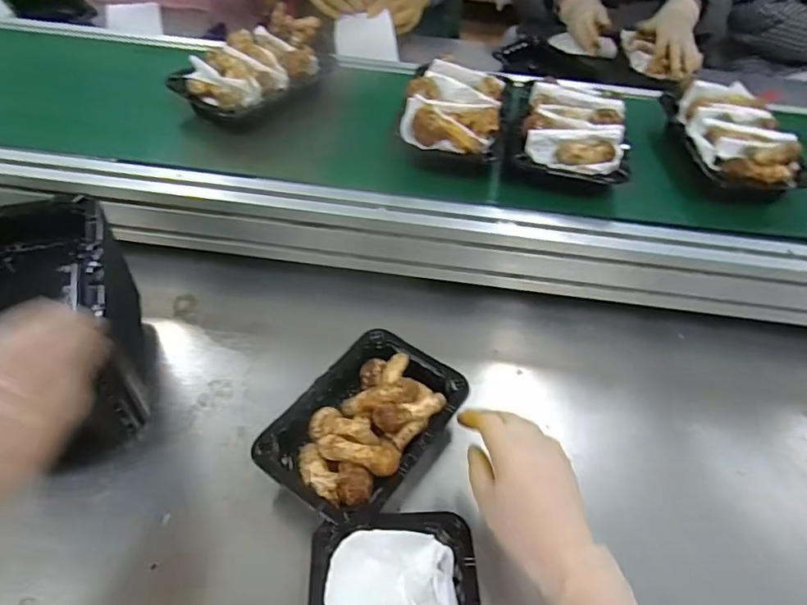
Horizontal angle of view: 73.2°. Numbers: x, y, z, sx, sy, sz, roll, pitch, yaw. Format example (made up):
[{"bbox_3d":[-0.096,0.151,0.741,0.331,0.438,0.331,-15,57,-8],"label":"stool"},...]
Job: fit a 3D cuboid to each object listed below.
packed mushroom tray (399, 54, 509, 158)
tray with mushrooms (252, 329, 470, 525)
[{"bbox_3d":[0.061,-0.229,0.639,0.120,0.045,0.162,10,51,4],"label":"packed mushroom tray"},{"bbox_3d":[-0.034,0.111,0.510,0.126,0.061,0.186,31,55,20],"label":"tray with mushrooms"}]

